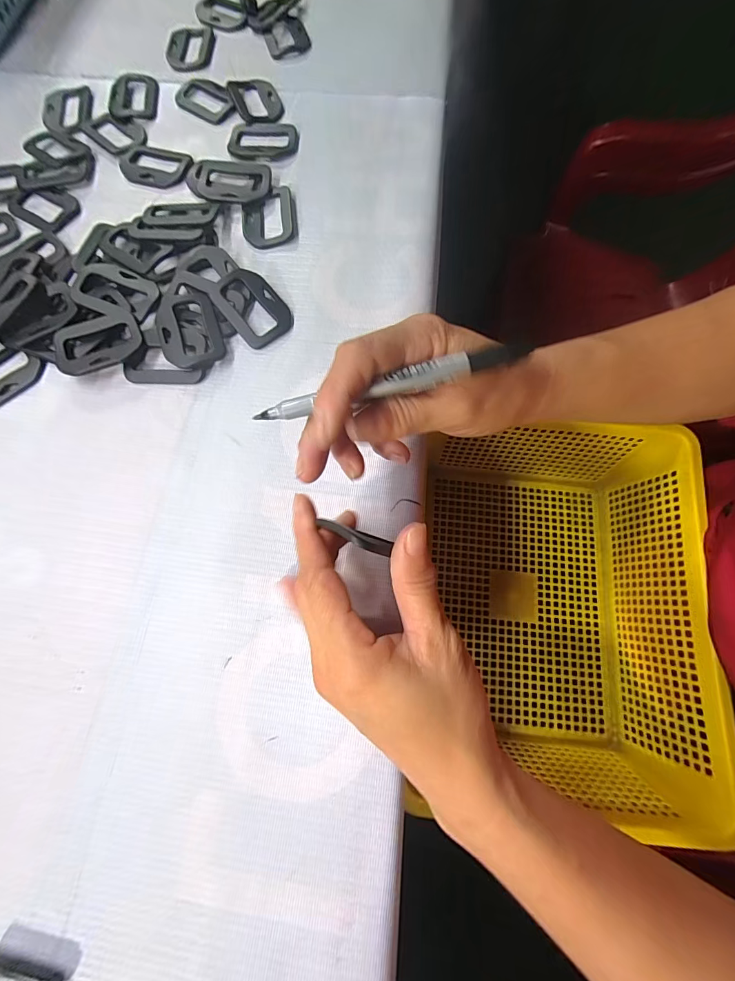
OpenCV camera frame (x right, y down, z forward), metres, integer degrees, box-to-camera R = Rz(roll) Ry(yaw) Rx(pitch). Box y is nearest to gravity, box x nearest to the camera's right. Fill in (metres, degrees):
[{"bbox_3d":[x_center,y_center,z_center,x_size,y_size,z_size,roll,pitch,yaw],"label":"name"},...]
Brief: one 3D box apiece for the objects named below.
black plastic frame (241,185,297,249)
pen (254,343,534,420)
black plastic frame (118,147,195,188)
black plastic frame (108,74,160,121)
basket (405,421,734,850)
[{"bbox_3d":[-0.082,-0.226,0.327,0.044,0.006,0.059,-9,73,-1],"label":"black plastic frame"},{"bbox_3d":[0.009,-0.046,0.175,0.119,0.007,0.009,-13,73,7],"label":"pen"},{"bbox_3d":[-0.190,-0.285,0.349,0.064,0.006,0.038,12,74,5],"label":"black plastic frame"},{"bbox_3d":[-0.220,-0.372,0.376,0.040,0.010,0.059,-6,73,0],"label":"black plastic frame"},{"bbox_3d":[0.162,0.096,0.348,0.199,0.103,0.286,3,73,3],"label":"basket"}]

